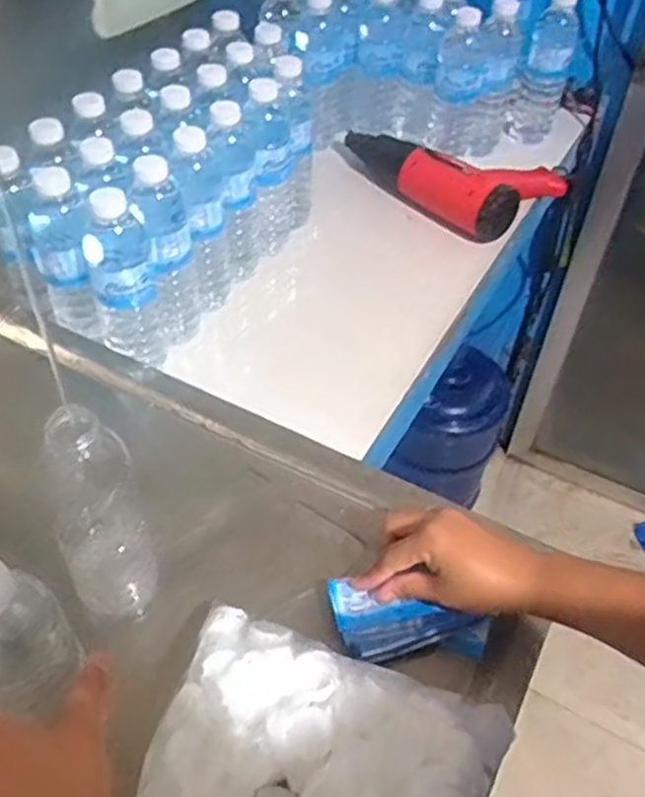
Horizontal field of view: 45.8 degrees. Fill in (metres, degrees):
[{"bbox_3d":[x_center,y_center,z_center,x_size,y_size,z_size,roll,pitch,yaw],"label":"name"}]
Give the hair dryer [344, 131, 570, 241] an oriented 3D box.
[{"bbox_3d":[0.167,-0.324,1.040,0.286,0.074,0.171,36,55,26],"label":"hair dryer"}]

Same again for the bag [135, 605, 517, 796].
[{"bbox_3d":[-0.012,0.249,0.469,0.204,0.060,0.201,18,49,13],"label":"bag"}]

